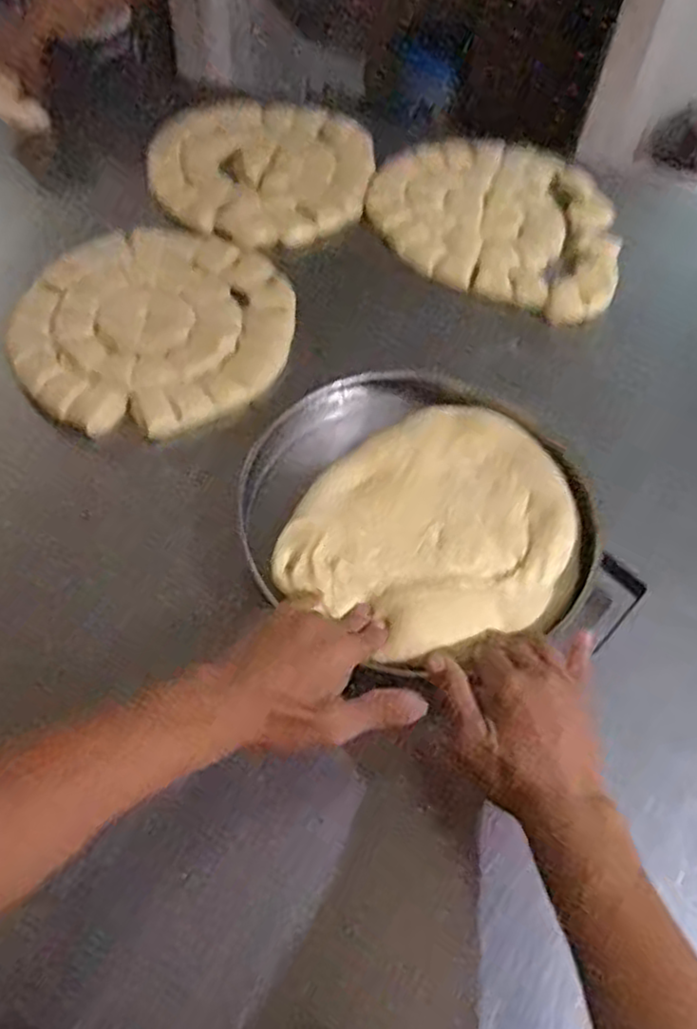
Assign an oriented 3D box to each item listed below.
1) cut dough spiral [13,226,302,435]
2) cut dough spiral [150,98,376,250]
[{"bbox_3d":[-0.211,-0.200,0.829,0.300,0.044,0.283,1,55,-3],"label":"cut dough spiral"},{"bbox_3d":[-0.112,-0.455,0.990,0.279,0.022,0.290,4,55,-2],"label":"cut dough spiral"}]

